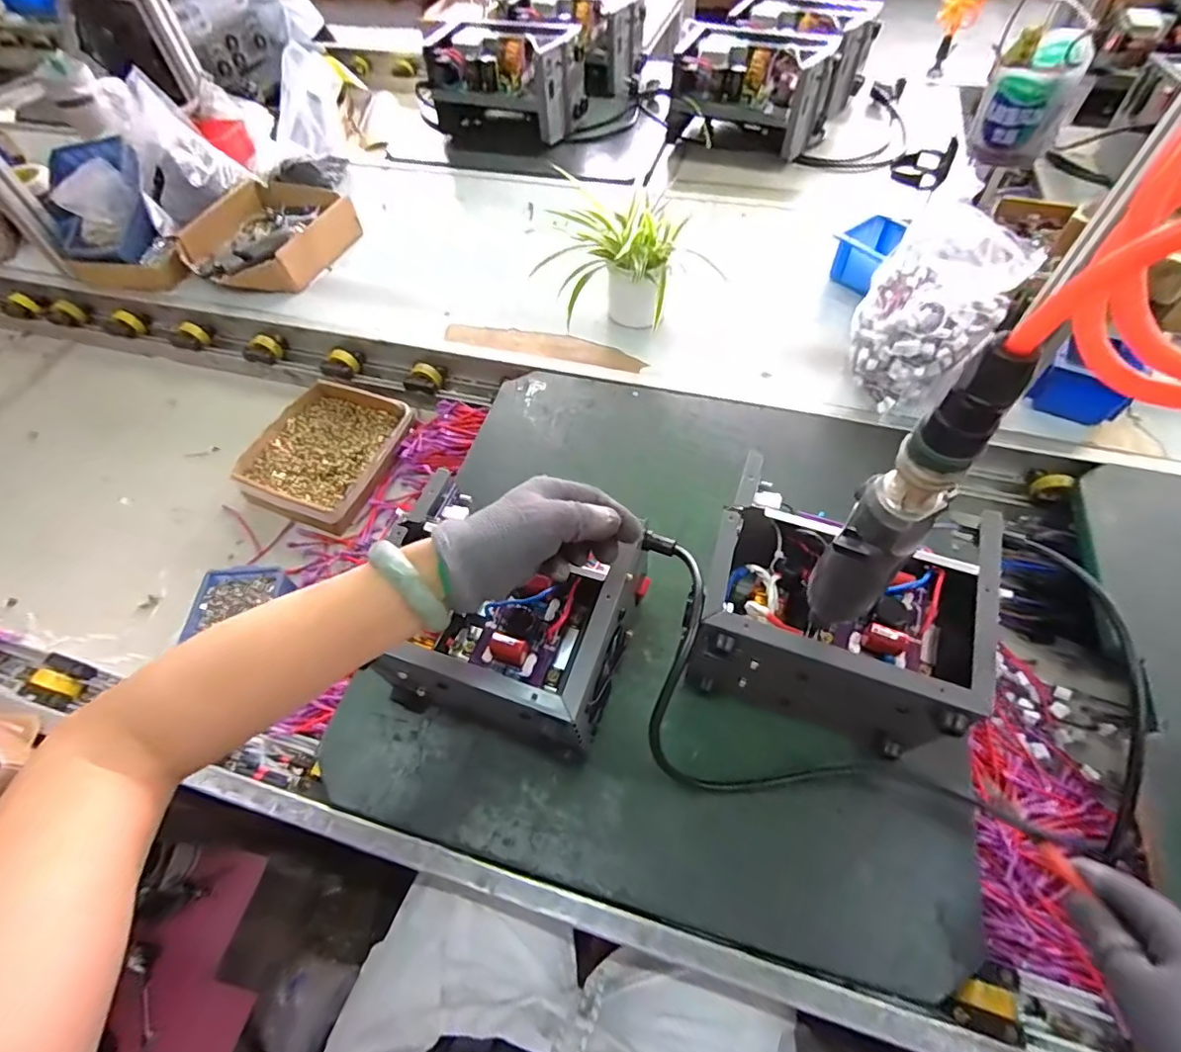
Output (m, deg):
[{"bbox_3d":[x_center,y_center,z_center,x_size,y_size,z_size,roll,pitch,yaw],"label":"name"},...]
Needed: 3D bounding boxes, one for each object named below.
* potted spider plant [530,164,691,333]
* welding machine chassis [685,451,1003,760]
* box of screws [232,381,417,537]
[{"bbox_3d":[0.024,-0.384,0.808,0.204,0.163,0.157,-2,57,1],"label":"potted spider plant"},{"bbox_3d":[0.211,0.076,0.506,0.213,0.150,0.184,17,60,13],"label":"welding machine chassis"},{"bbox_3d":[-0.389,-0.110,0.834,0.205,0.050,0.226,19,60,14],"label":"box of screws"}]

